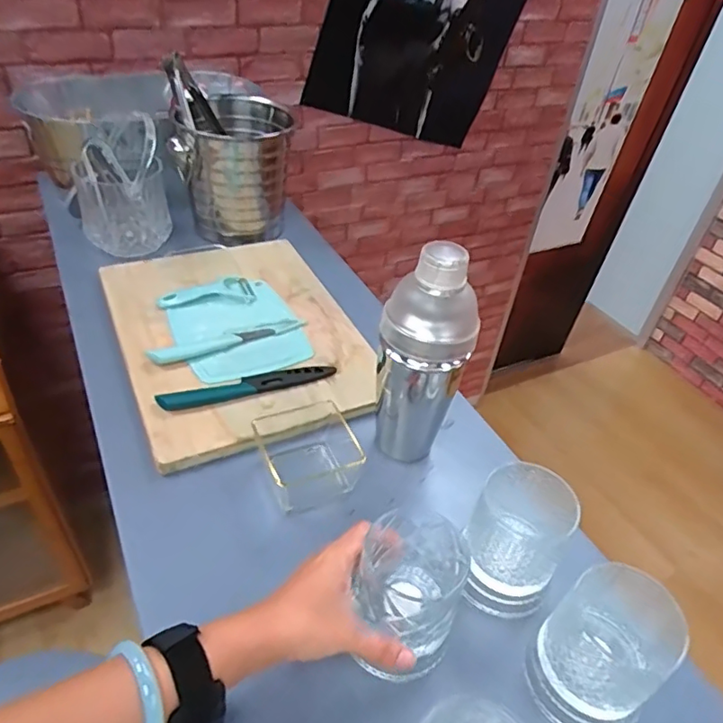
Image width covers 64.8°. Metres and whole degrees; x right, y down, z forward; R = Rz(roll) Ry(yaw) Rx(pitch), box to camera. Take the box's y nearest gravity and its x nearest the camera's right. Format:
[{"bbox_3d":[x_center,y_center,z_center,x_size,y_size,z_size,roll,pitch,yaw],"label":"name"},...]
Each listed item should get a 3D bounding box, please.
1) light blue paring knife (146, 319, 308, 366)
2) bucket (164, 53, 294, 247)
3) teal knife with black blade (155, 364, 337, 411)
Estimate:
[{"bbox_3d":[-0.154,-0.027,0.686,0.194,0.012,0.029,-18,46,-25],"label":"light blue paring knife"},{"bbox_3d":[-0.194,-0.316,0.883,0.159,0.214,0.146,4,41,-3],"label":"bucket"},{"bbox_3d":[-0.124,0.023,0.636,0.196,0.011,0.030,-12,44,-20],"label":"teal knife with black blade"}]

